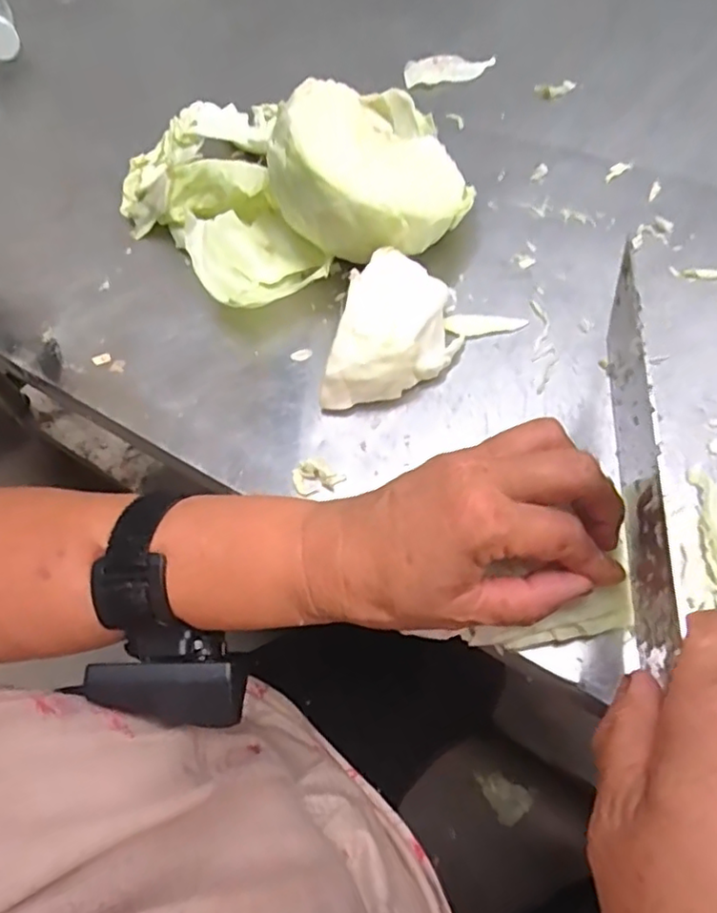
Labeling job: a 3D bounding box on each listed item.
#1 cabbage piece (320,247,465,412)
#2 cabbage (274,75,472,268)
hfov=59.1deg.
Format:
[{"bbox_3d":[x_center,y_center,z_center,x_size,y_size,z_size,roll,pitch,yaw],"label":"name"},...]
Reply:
[{"bbox_3d":[0.025,-0.075,0.368,0.063,0.046,0.106,12,59,11],"label":"cabbage piece"},{"bbox_3d":[0.011,-0.177,0.407,0.119,0.091,0.126,10,58,9],"label":"cabbage"}]

